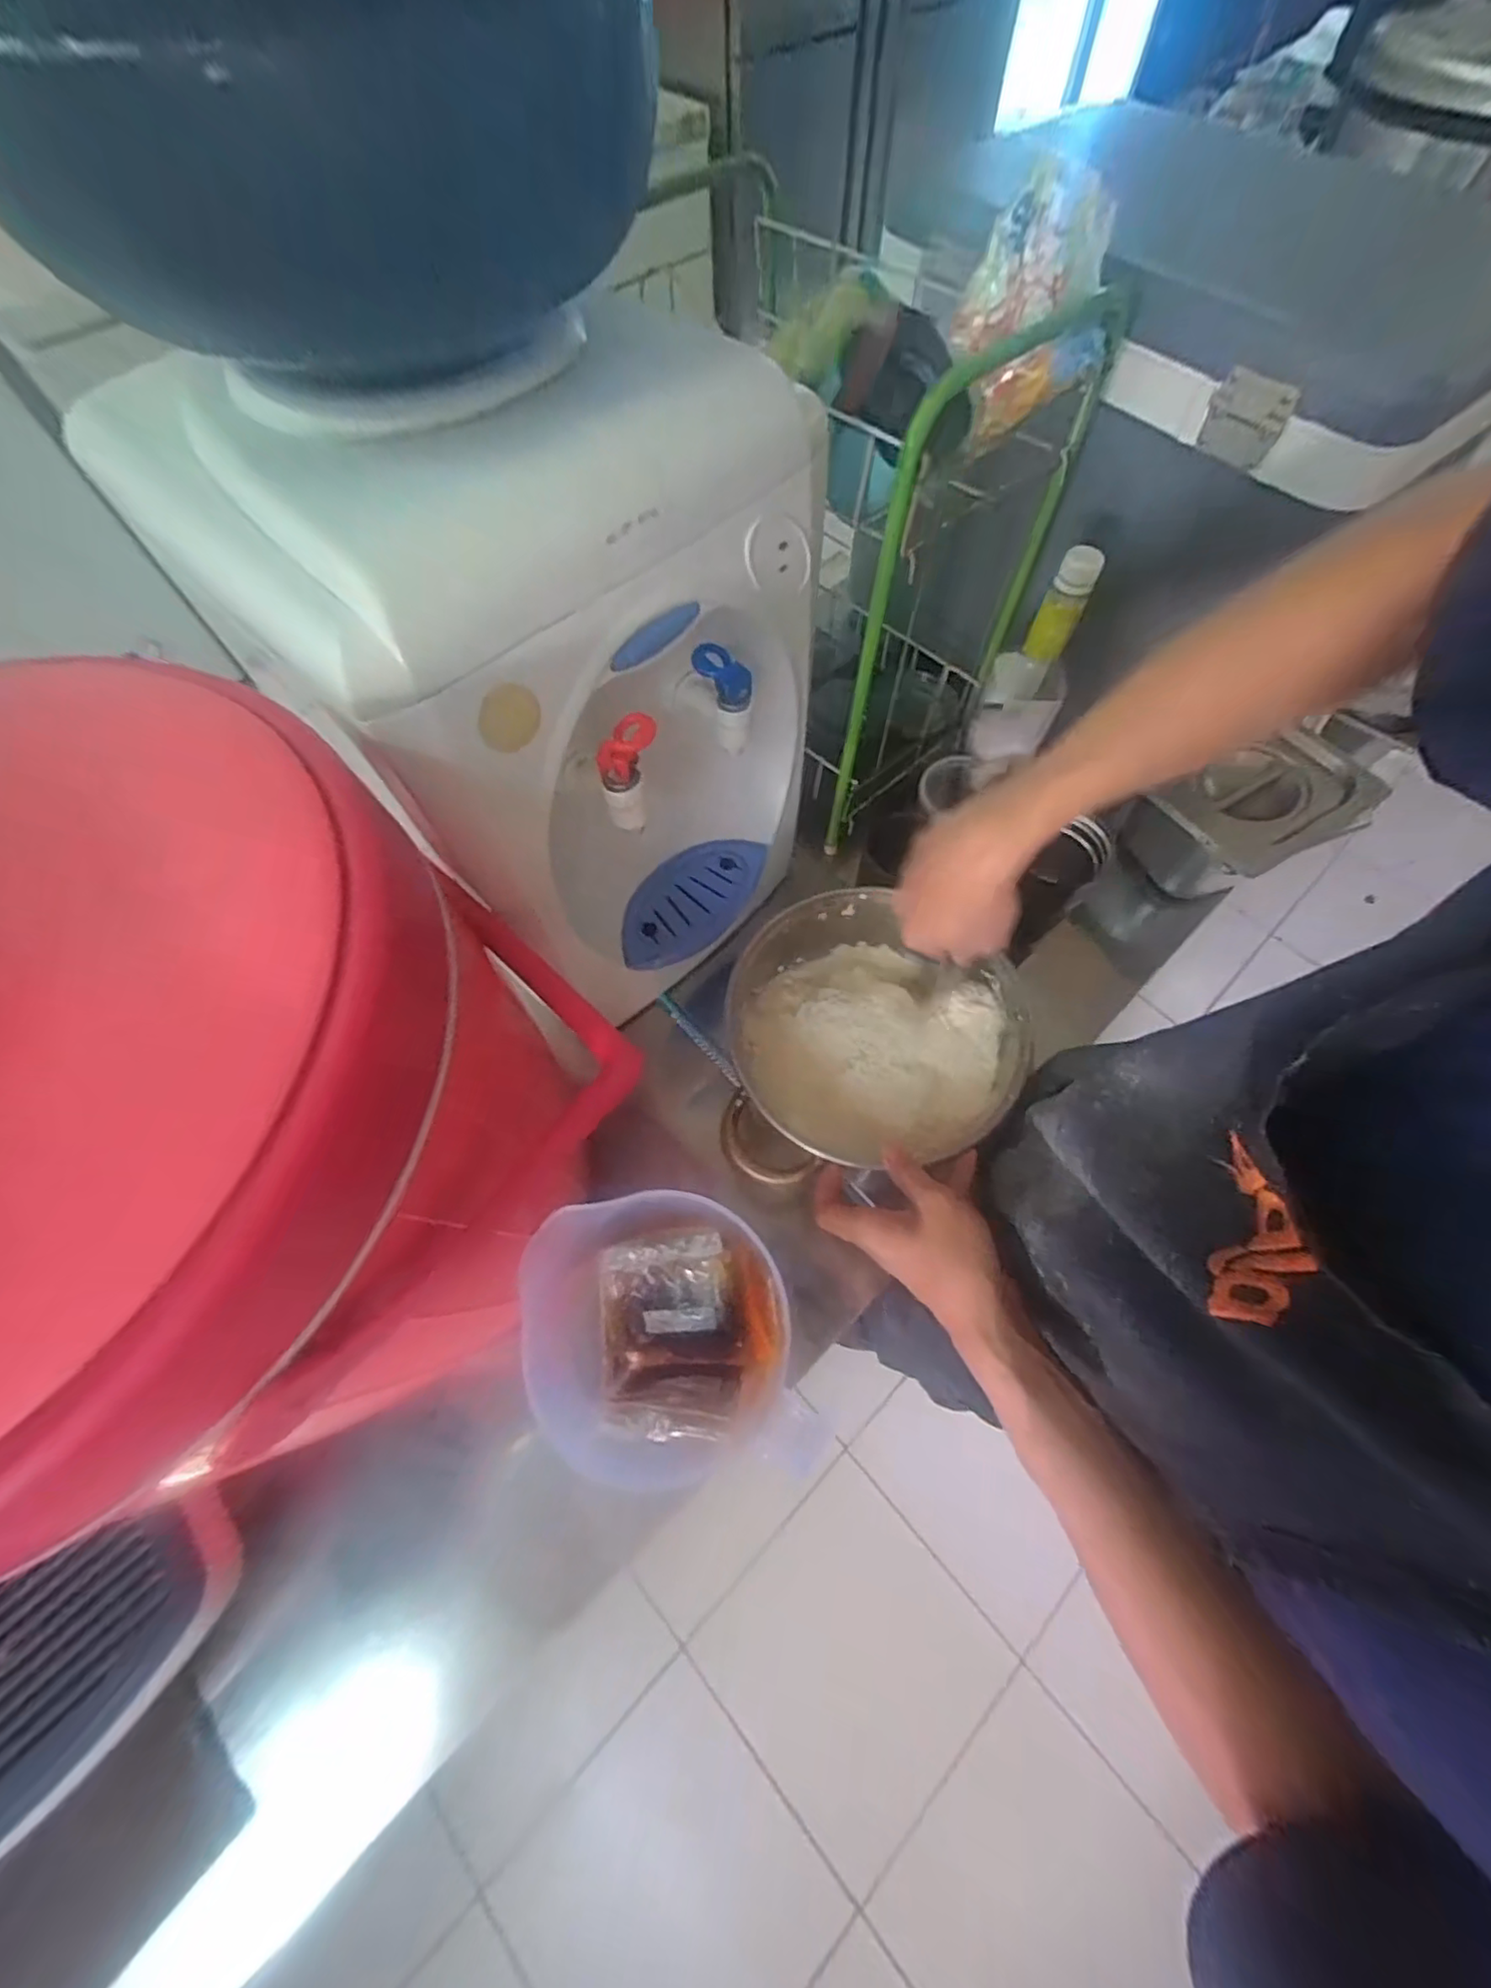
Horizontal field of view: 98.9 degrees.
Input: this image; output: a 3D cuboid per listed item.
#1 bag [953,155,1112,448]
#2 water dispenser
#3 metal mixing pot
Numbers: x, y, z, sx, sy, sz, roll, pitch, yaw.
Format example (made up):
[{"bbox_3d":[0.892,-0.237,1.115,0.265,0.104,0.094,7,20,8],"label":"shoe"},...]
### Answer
[{"bbox_3d":[0.195,-0.464,0.435,0.089,0.108,0.078,-14,66,-7],"label":"bag"},{"bbox_3d":[-0.124,-0.207,0.458,0.252,0.346,0.292,36,70,15],"label":"water dispenser"},{"bbox_3d":[0.102,0.037,0.557,0.229,0.117,0.234,3,65,1],"label":"metal mixing pot"}]

